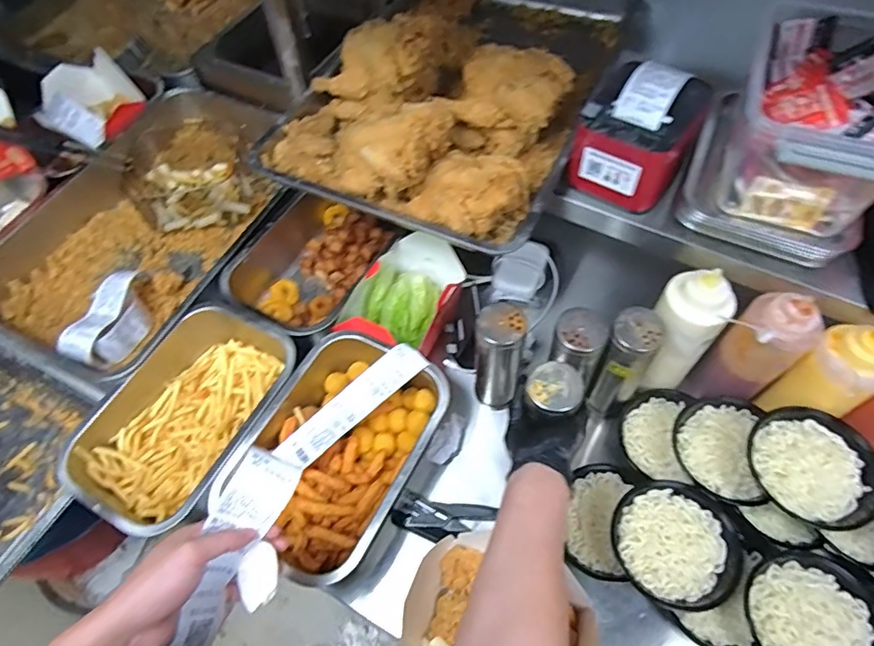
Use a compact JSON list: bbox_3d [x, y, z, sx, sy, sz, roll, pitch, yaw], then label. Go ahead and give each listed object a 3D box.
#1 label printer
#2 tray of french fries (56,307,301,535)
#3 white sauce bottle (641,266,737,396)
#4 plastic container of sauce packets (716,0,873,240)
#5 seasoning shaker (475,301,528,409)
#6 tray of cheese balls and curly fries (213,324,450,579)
[{"bbox_3d":[0.257,-0.239,0.672,0.127,0.109,0.159,32,65,21],"label":"label printer"},{"bbox_3d":[-0.350,0.133,0.774,0.218,0.098,0.317,28,64,19],"label":"tray of french fries"},{"bbox_3d":[0.318,0.014,0.697,0.075,0.204,0.076,-1,58,3],"label":"white sauce bottle"},{"bbox_3d":[0.431,-0.225,0.612,0.171,0.130,0.257,21,62,16],"label":"plastic container of sauce packets"},{"bbox_3d":[0.084,0.054,0.730,0.059,0.199,0.063,-2,58,3],"label":"seasoning shaker"},{"bbox_3d":[-0.130,0.170,0.720,0.211,0.079,0.303,24,63,17],"label":"tray of cheese balls and curly fries"}]

